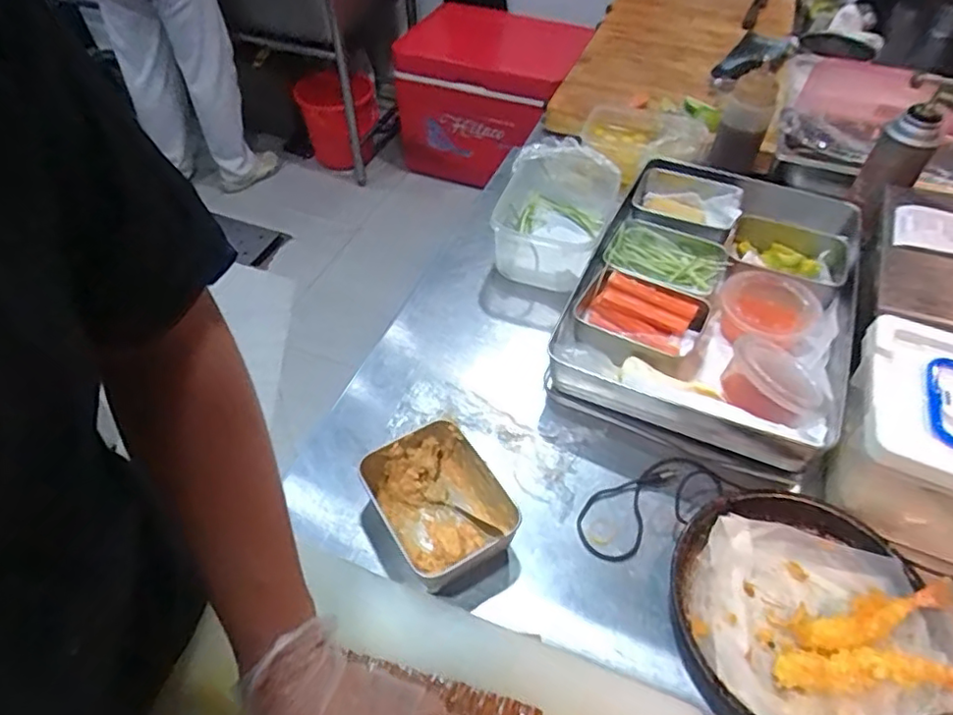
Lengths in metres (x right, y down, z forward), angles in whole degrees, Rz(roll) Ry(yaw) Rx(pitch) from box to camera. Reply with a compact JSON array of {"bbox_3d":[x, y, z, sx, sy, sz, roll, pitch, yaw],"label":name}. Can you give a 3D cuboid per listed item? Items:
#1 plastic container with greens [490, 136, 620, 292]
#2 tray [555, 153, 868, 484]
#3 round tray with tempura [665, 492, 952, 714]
[{"bbox_3d":[0.106,-0.190,0.828,0.144,0.108,0.197,15,50,12],"label":"plastic container with greens"},{"bbox_3d":[0.288,-0.074,0.738,0.297,0.083,0.410,21,51,16],"label":"tray"},{"bbox_3d":[0.266,0.205,0.498,0.207,0.031,0.207,1,49,-1],"label":"round tray with tempura"}]

